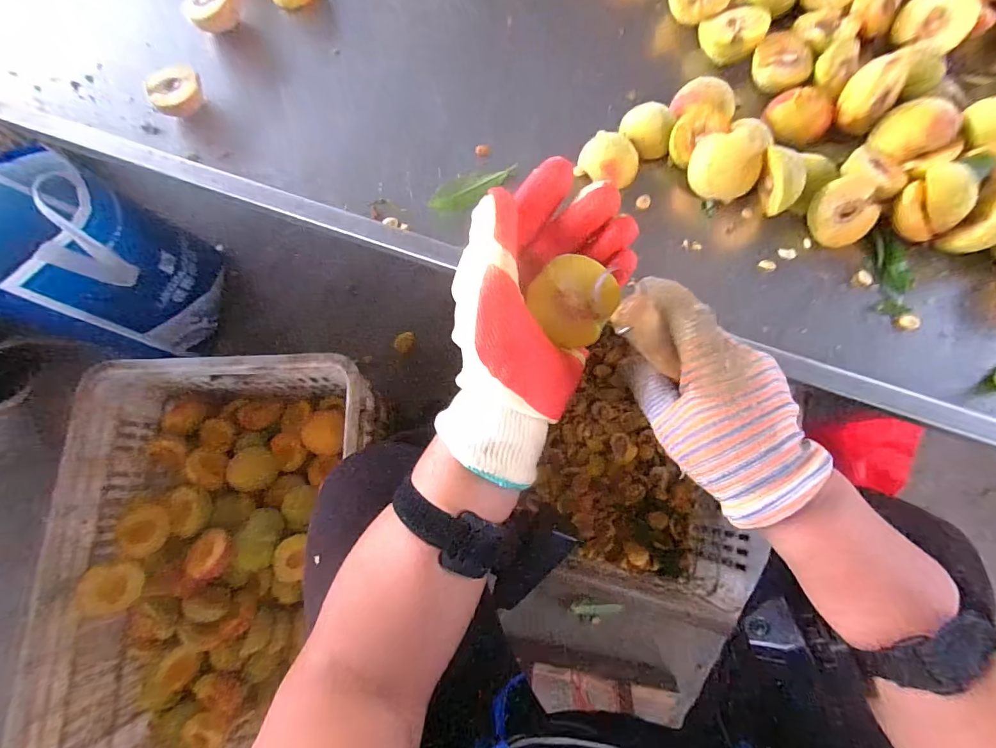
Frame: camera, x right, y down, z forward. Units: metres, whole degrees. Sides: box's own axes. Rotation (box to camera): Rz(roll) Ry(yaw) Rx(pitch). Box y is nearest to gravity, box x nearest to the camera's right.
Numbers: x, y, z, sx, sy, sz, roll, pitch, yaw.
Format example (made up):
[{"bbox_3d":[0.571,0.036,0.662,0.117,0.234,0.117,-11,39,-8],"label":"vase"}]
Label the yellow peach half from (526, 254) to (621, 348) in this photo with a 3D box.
[{"bbox_3d":[0.051,-0.051,0.304,0.052,0.029,0.052,3,112,6],"label":"yellow peach half"}]

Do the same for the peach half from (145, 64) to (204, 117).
[{"bbox_3d":[-0.355,-0.312,0.495,0.054,0.037,0.044,-38,78,-7],"label":"peach half"}]

